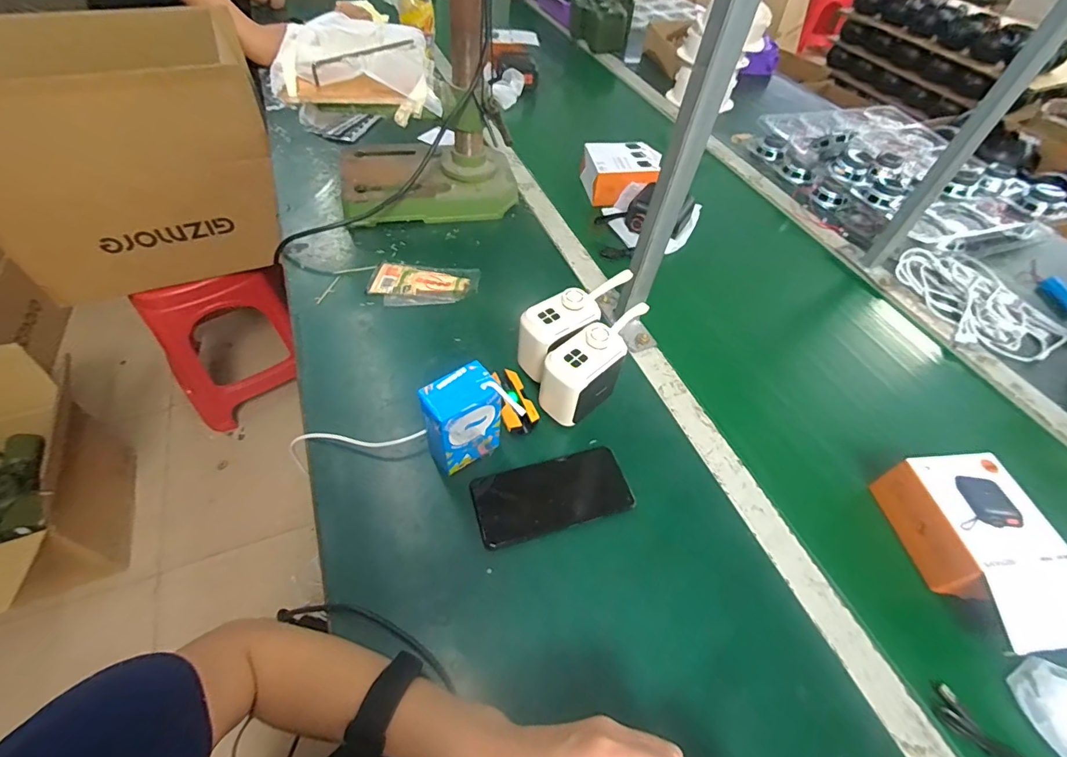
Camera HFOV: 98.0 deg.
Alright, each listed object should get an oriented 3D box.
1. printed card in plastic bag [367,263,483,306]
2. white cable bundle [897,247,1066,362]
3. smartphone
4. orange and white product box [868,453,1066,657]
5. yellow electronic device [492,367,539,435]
[{"bbox_3d":[-0.154,-0.133,0.649,0.148,0.009,0.080,4,51,-3],"label":"printed card in plastic bag"},{"bbox_3d":[0.673,-0.103,0.682,0.181,0.033,0.251,-9,53,-13],"label":"white cable bundle"},{"bbox_3d":[0.018,0.116,0.466,0.151,0.005,0.075,-10,54,-14],"label":"smartphone"},{"bbox_3d":[0.423,0.162,0.439,0.097,0.067,0.167,-3,52,-8],"label":"orange and white product box"},{"bbox_3d":[-0.024,0.027,0.526,0.037,0.023,0.076,-16,55,-18],"label":"yellow electronic device"}]

